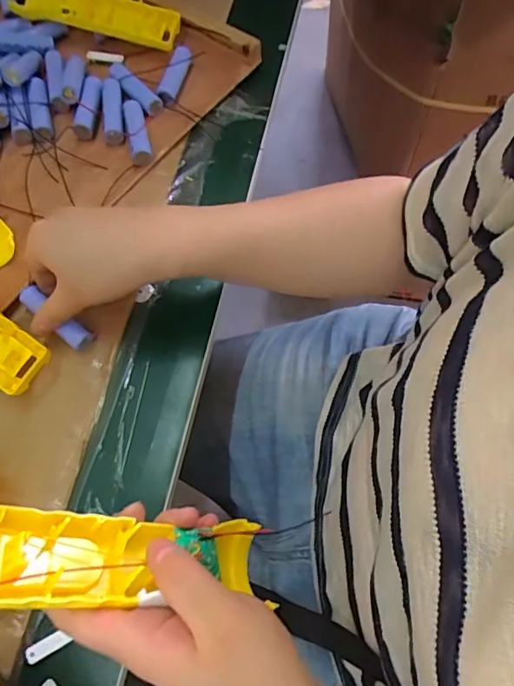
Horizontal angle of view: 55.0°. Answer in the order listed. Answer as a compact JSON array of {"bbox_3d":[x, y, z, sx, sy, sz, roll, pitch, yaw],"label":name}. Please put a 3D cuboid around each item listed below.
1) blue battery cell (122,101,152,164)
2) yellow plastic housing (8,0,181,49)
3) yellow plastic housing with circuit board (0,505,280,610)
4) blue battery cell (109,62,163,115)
[{"bbox_3d":[-0.110,-0.195,0.458,0.018,0.020,0.068,-12,67,-4],"label":"blue battery cell"},{"bbox_3d":[-0.162,-0.335,0.497,0.161,0.030,0.047,13,68,6],"label":"yellow plastic housing"},{"bbox_3d":[-0.062,0.108,0.252,0.152,0.020,0.041,14,63,-32],"label":"yellow plastic housing with circuit board"},{"bbox_3d":[-0.120,-0.247,0.479,0.019,0.018,0.076,-37,71,-14],"label":"blue battery cell"}]

